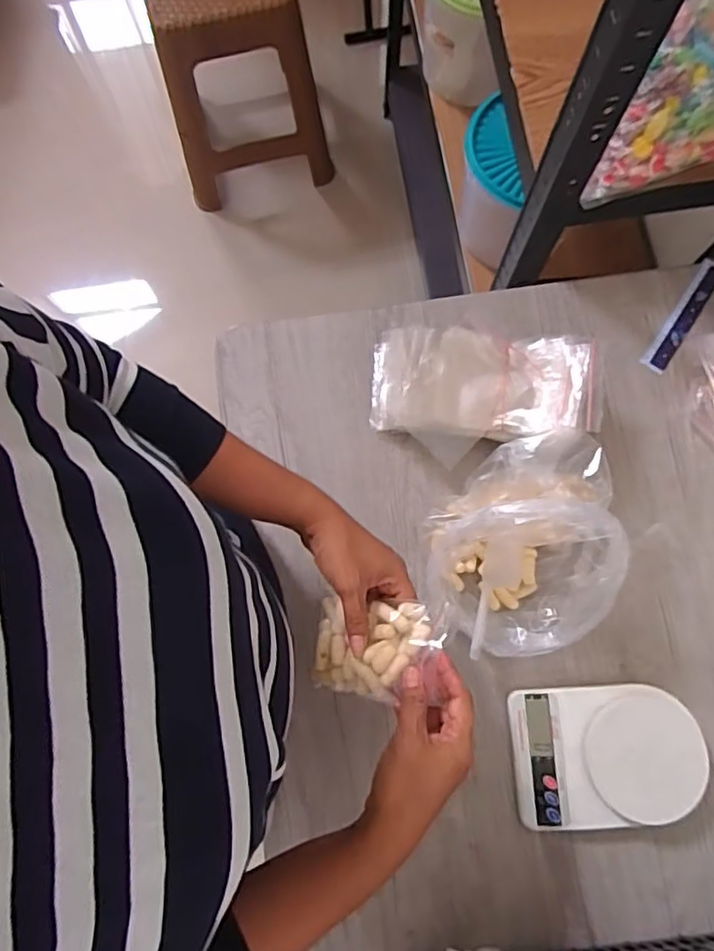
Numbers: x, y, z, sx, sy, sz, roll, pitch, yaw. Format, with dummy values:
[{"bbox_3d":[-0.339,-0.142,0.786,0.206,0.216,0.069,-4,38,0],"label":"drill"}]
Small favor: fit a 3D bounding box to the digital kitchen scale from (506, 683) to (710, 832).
[{"bbox_3d":[0.244,0.275,0.599,0.176,0.041,0.131,-5,78,0],"label":"digital kitchen scale"}]

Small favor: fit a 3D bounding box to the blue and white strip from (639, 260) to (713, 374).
[{"bbox_3d":[0.383,-0.189,0.716,0.031,0.010,0.159,34,81,7],"label":"blue and white strip"}]

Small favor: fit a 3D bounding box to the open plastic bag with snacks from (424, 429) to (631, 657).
[{"bbox_3d":[0.155,0.065,0.593,0.155,0.149,0.205,4,79,2],"label":"open plastic bag with snacks"}]

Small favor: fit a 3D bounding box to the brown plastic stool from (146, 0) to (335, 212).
[{"bbox_3d":[-0.269,-0.910,1.379,0.342,0.496,0.282,-13,79,-2],"label":"brown plastic stool"}]

